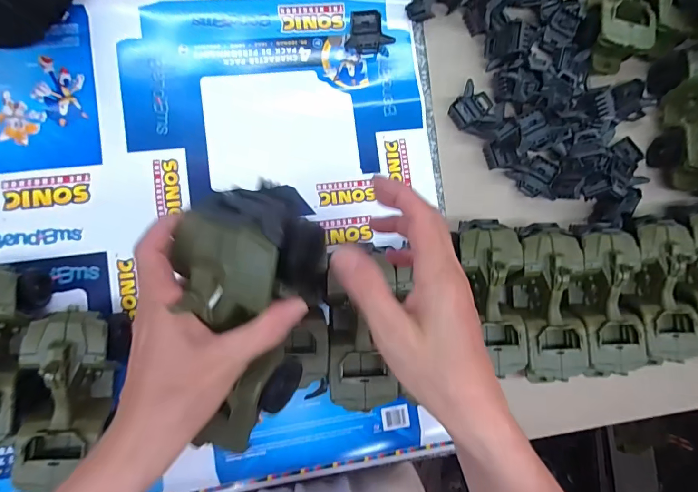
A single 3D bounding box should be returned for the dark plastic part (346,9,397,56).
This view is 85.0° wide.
[{"bbox_3d":[0.029,-0.289,0.520,0.063,0.024,0.047,-2,86,-8],"label":"dark plastic part"}]

